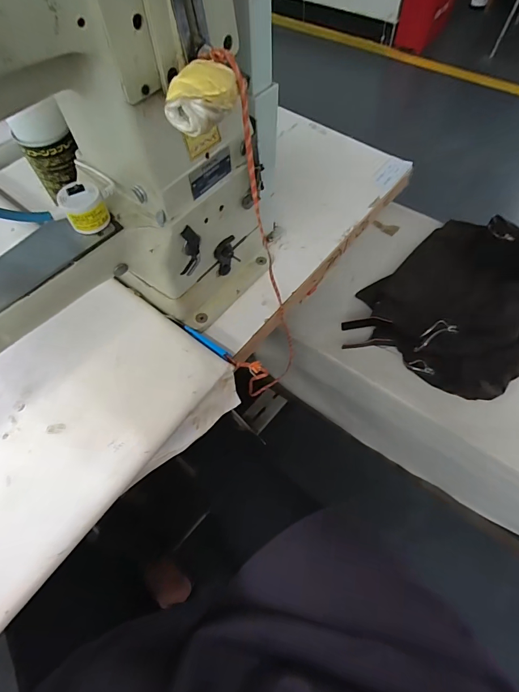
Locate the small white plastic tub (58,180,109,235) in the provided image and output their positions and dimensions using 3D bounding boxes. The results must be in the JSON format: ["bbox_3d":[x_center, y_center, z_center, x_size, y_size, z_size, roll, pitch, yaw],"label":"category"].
[{"bbox_3d":[-0.158,-0.125,0.331,0.034,0.034,0.031,-30,64,-13],"label":"small white plastic tub"}]

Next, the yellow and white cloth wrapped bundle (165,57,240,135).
[{"bbox_3d":[-0.034,-0.165,0.239,0.035,0.025,0.055,16,63,11],"label":"yellow and white cloth wrapped bundle"}]

